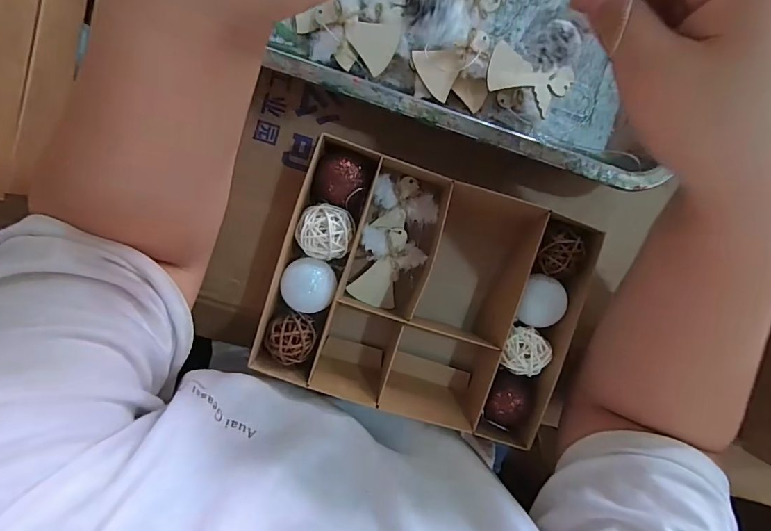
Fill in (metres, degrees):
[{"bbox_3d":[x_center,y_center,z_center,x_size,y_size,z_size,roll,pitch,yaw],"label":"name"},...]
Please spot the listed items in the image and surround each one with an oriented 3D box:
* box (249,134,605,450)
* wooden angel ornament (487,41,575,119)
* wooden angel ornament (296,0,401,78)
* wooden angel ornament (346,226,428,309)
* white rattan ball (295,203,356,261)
[{"bbox_3d":[0.028,0.024,0.310,0.203,0.041,0.170,17,92,-3],"label":"box"},{"bbox_3d":[0.102,-0.131,0.307,0.060,0.004,0.042,20,90,-7],"label":"wooden angel ornament"},{"bbox_3d":[-0.028,-0.159,0.302,0.070,0.009,0.038,19,107,0],"label":"wooden angel ornament"},{"bbox_3d":[-0.001,0.002,0.320,0.046,0.014,0.058,27,91,-3],"label":"wooden angel ornament"},{"bbox_3d":[-0.041,-0.023,0.305,0.037,0.036,0.037,0,93,-2],"label":"white rattan ball"}]

